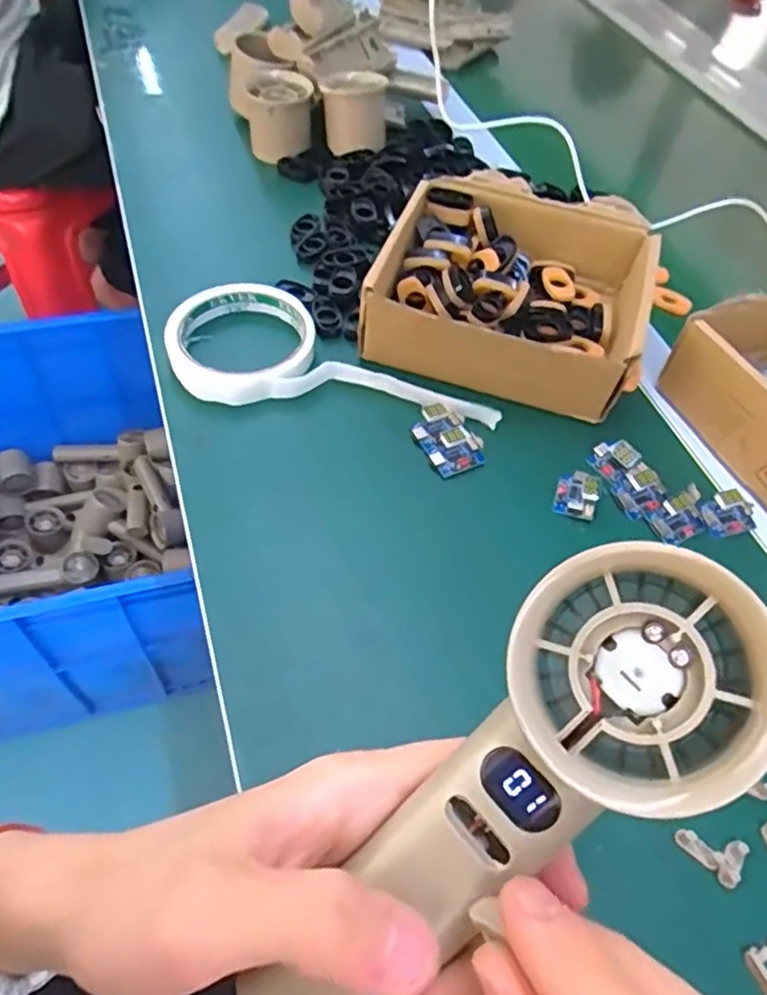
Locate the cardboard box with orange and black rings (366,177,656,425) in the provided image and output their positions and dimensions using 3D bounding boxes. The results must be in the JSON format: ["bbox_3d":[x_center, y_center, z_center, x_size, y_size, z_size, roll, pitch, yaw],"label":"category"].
[{"bbox_3d":[0.086,-0.140,0.444,0.160,0.052,0.152,19,55,8],"label":"cardboard box with orange and black rings"}]

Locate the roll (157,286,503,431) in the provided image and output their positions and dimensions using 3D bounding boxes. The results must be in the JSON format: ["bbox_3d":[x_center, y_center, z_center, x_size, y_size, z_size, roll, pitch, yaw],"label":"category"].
[{"bbox_3d":[-0.030,-0.092,0.431,0.210,0.016,0.097,11,54,2],"label":"roll"}]

